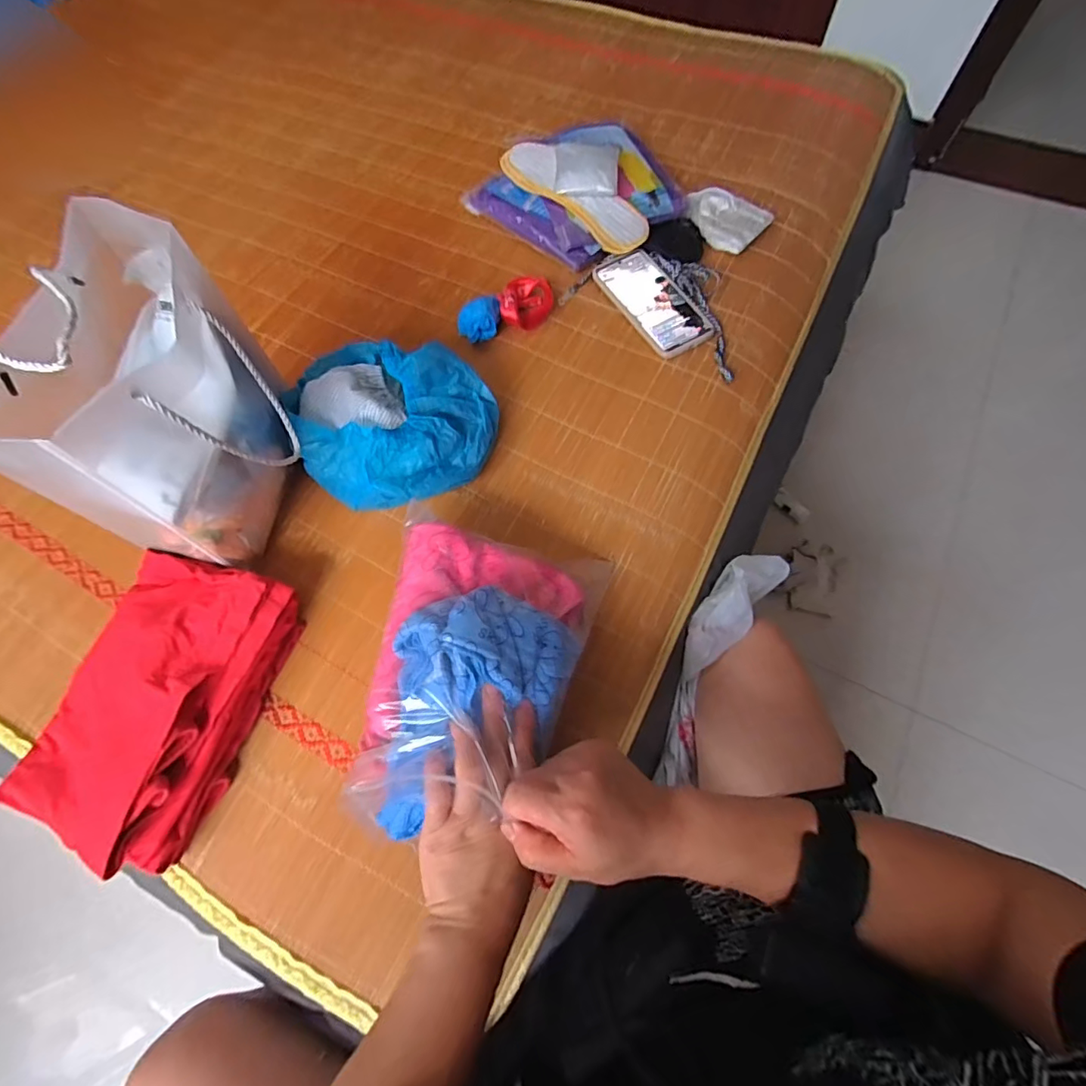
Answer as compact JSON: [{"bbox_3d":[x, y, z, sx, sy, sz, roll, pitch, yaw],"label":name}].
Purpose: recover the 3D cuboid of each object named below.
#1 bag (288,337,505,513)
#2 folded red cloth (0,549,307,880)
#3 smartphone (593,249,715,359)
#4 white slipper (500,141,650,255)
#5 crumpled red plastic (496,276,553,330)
[{"bbox_3d":[-0.160,-0.120,0.545,0.205,0.091,0.166,12,68,7],"label":"bag"},{"bbox_3d":[-0.337,0.136,0.456,0.148,0.068,0.240,18,68,10],"label":"folded red cloth"},{"bbox_3d":[0.141,-0.310,0.653,0.077,0.006,0.168,-31,72,-7],"label":"smartphone"},{"bbox_3d":[0.060,-0.489,0.686,0.119,0.048,0.240,-38,71,-13],"label":"white slipper"},{"bbox_3d":[-0.022,-0.303,0.646,0.060,0.039,0.076,16,68,10],"label":"crumpled red plastic"}]

